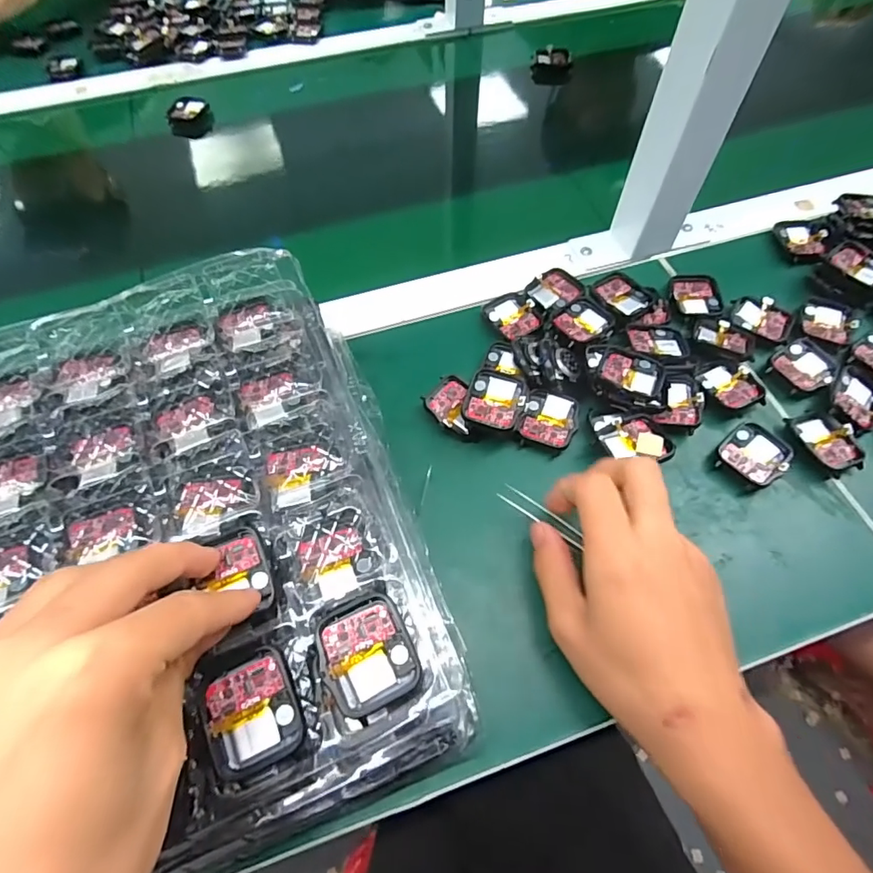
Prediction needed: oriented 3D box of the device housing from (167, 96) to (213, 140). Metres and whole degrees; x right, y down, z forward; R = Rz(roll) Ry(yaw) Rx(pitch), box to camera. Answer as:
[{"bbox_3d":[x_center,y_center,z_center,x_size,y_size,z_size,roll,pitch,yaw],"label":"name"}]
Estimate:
[{"bbox_3d":[-0.275,-0.360,0.565,0.041,0.027,0.039,-3,60,-1],"label":"device housing"}]

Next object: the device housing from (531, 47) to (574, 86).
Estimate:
[{"bbox_3d":[0.141,-0.452,0.613,0.047,0.030,0.028,3,60,3],"label":"device housing"}]

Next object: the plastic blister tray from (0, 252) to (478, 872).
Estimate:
[{"bbox_3d":[-0.153,0.048,0.253,0.264,0.040,0.292,-19,62,-10],"label":"plastic blister tray"}]

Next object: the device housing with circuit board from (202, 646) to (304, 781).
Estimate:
[{"bbox_3d":[-0.076,0.114,0.209,0.036,0.014,0.040,-23,63,-12],"label":"device housing with circuit board"}]

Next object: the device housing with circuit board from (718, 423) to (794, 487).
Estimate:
[{"bbox_3d":[0.209,0.012,0.331,0.040,0.010,0.038,-39,67,-19],"label":"device housing with circuit board"}]

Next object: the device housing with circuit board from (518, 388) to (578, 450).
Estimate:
[{"bbox_3d":[0.077,-0.013,0.344,0.036,0.009,0.037,16,62,9],"label":"device housing with circuit board"}]

